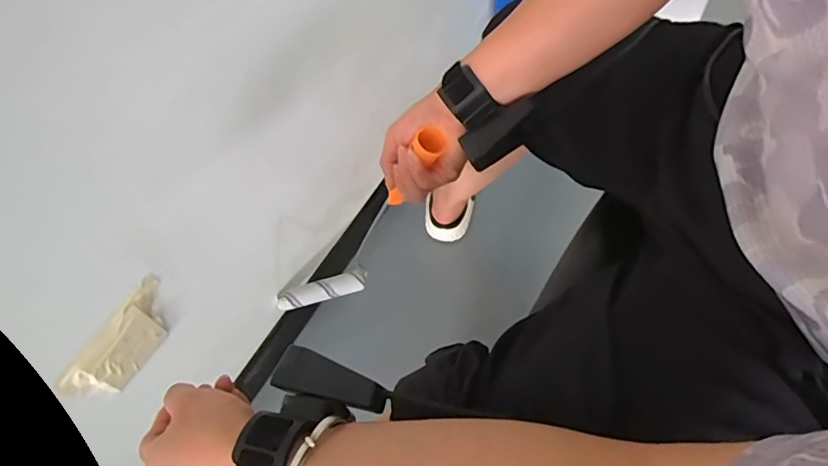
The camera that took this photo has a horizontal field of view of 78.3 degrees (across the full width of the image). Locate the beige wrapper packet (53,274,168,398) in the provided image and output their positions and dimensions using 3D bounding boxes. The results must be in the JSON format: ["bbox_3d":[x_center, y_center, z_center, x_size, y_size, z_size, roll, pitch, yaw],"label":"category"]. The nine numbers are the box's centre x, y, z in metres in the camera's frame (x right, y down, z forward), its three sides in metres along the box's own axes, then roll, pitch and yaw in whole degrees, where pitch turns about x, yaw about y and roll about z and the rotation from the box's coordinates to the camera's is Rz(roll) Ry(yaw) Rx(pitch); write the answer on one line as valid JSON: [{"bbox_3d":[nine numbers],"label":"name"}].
[{"bbox_3d":[-0.341,0.129,0.601,0.013,0.091,0.146,23,61,19],"label":"beige wrapper packet"}]

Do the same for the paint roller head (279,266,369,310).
[{"bbox_3d":[-0.159,0.098,0.894,0.155,0.036,0.035,-19,56,-8],"label":"paint roller head"}]

